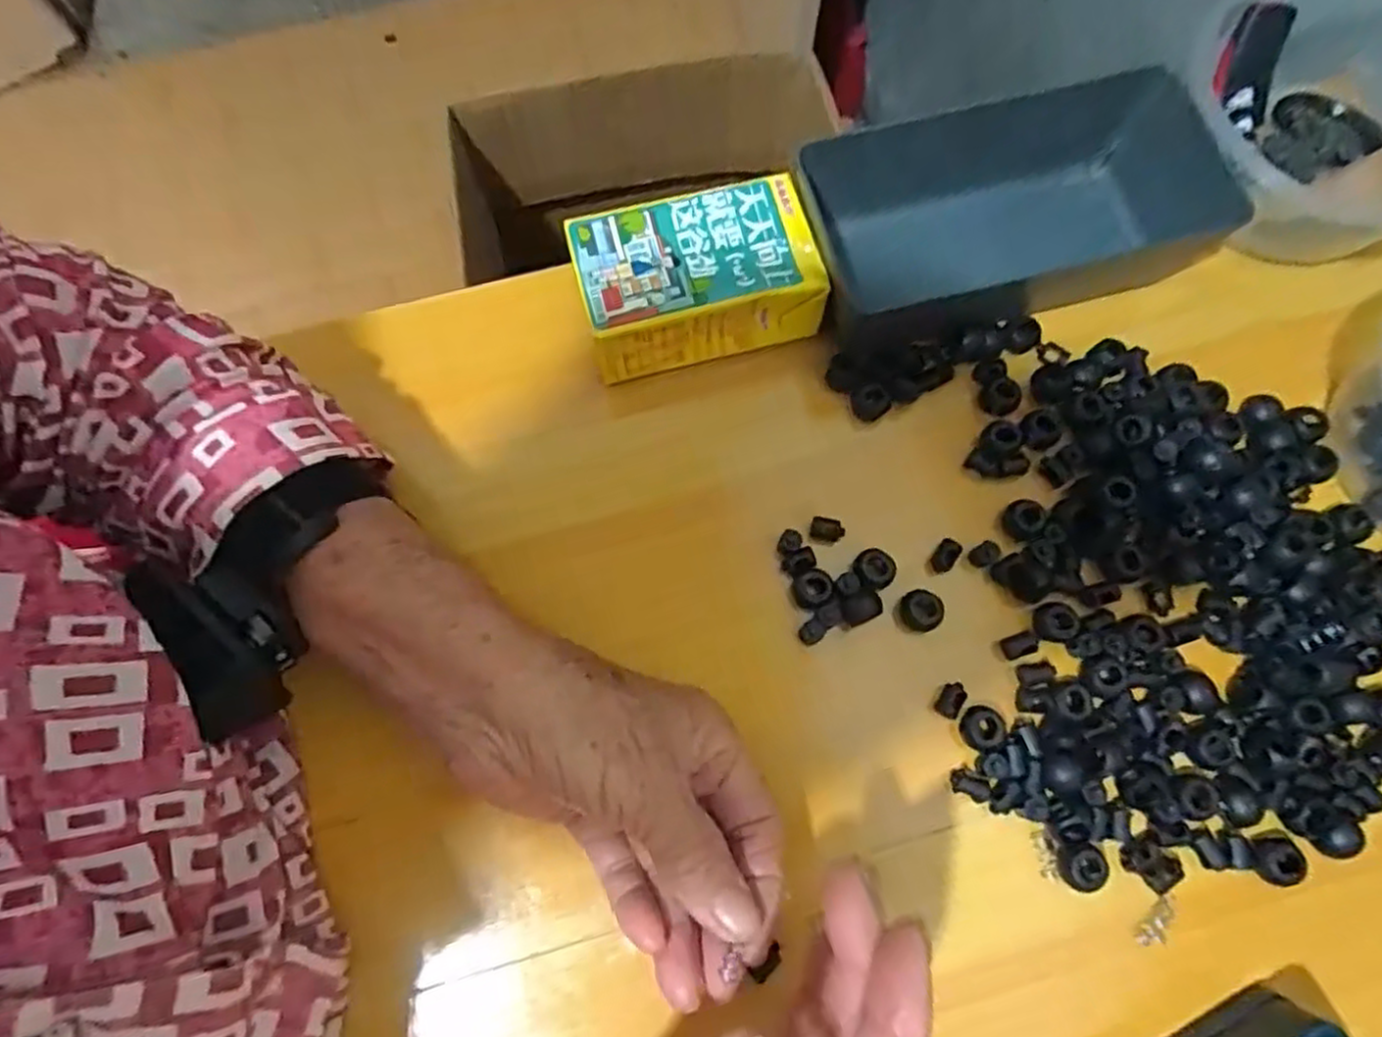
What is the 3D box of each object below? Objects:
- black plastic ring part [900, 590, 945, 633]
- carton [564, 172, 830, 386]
[{"bbox_3d":[0.098,0.041,0.314,0.017,0.016,0.017,-19,75,-5],"label":"black plastic ring part"},{"bbox_3d":[0.002,-0.111,0.337,0.105,0.039,0.063,-15,74,-4],"label":"carton"}]

